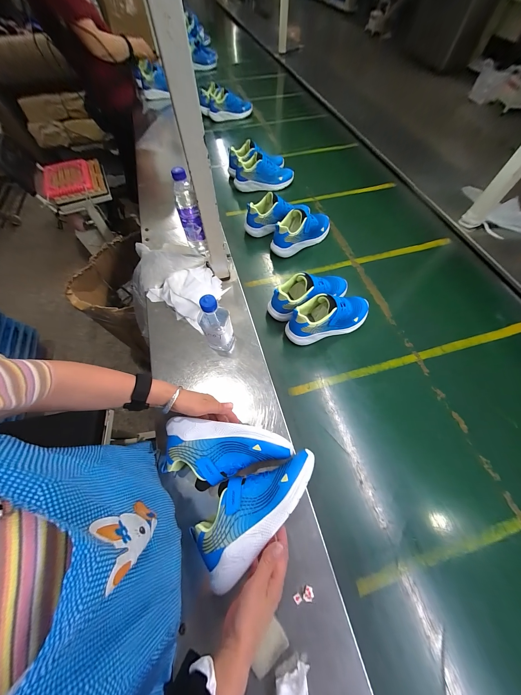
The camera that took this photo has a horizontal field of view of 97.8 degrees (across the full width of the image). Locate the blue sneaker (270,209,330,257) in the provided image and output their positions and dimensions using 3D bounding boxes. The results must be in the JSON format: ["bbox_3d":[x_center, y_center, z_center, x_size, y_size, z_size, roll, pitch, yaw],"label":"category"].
[{"bbox_3d":[0.137,-0.384,0.742,0.230,0.109,0.075,-30,66,-13],"label":"blue sneaker"}]

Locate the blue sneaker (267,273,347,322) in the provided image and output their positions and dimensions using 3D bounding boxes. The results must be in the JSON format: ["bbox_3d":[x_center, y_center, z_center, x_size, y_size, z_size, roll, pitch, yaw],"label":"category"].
[{"bbox_3d":[0.137,-0.148,0.615,0.236,0.101,0.089,-27,65,-11],"label":"blue sneaker"}]

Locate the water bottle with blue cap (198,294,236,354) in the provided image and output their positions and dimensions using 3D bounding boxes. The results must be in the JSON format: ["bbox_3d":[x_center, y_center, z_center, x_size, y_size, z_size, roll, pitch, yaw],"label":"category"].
[{"bbox_3d":[-0.096,-0.048,0.503,0.067,0.165,0.066,-19,66,-12],"label":"water bottle with blue cap"}]

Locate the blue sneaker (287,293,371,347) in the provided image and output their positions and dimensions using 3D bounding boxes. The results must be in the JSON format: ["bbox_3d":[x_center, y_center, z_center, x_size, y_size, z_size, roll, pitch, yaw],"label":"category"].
[{"bbox_3d":[0.177,-0.081,0.580,0.229,0.103,0.079,-17,64,-7],"label":"blue sneaker"}]

